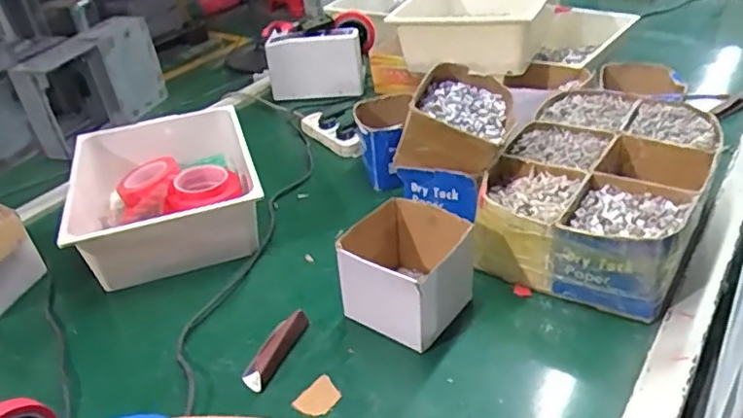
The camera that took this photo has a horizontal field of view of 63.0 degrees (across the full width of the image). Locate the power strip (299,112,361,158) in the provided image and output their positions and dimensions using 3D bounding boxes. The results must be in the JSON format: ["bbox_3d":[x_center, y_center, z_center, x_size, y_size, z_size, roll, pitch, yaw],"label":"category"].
[{"bbox_3d":[-0.081,-0.147,1.224,0.038,0.049,0.166,-30,41,-30],"label":"power strip"}]

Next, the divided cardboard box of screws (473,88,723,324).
[{"bbox_3d":[0.340,-0.030,0.905,0.268,0.118,0.425,17,41,29],"label":"divided cardboard box of screws"}]

